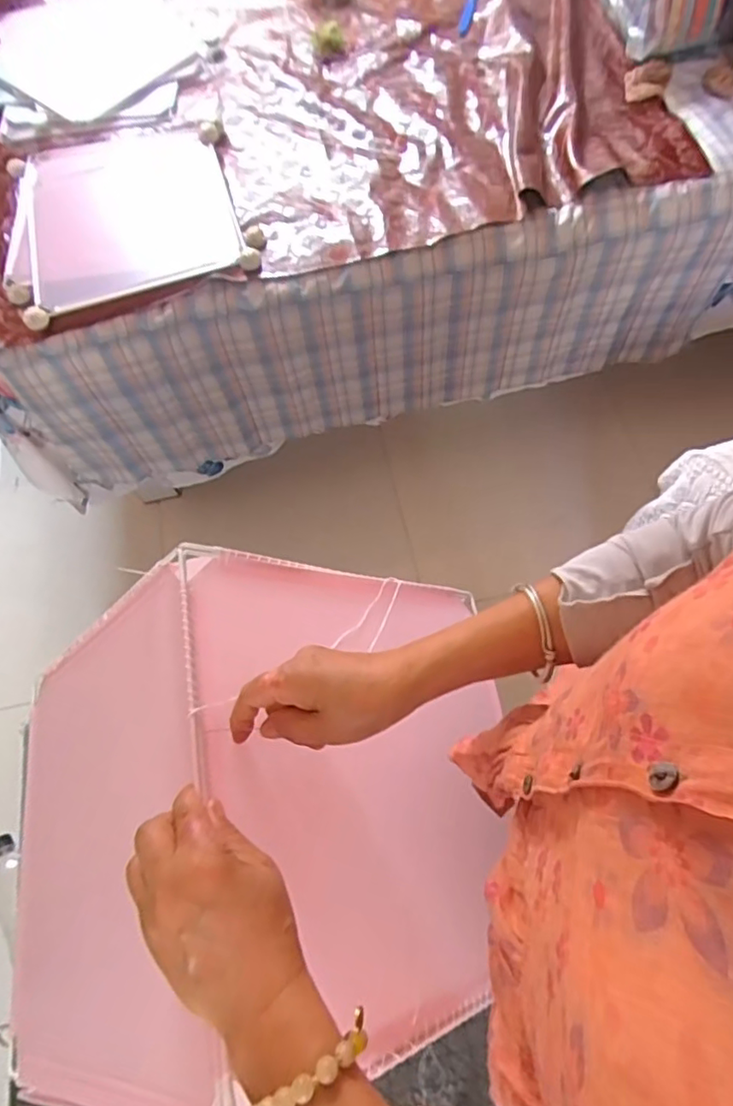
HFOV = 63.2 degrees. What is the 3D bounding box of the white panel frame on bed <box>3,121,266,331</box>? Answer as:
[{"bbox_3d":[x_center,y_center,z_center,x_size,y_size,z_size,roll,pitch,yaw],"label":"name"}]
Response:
[{"bbox_3d":[-0.441,-0.627,1.063,0.416,0.044,0.486,-17,66,-1],"label":"white panel frame on bed"}]

